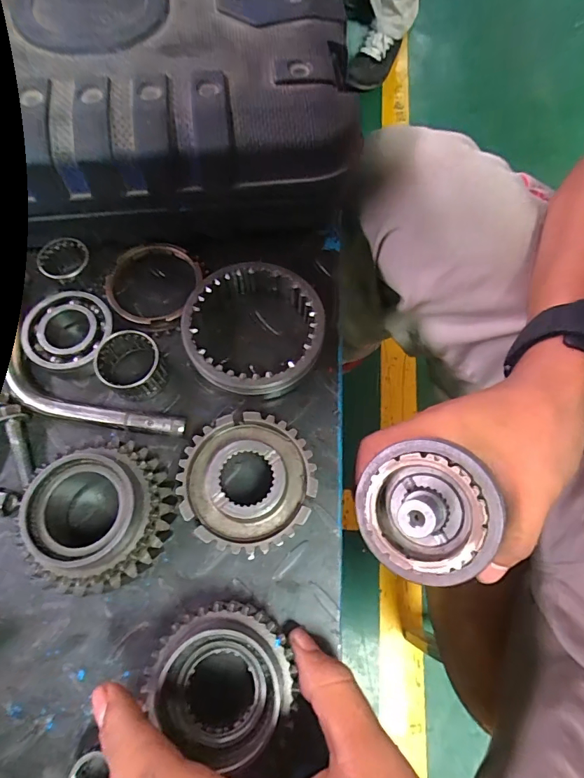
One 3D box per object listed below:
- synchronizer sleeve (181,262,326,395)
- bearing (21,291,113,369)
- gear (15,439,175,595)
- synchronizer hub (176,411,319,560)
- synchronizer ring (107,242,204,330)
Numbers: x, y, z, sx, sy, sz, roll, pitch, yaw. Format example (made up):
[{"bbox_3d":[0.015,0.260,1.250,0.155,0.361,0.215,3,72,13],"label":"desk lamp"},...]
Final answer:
[{"bbox_3d":[-0.022,-0.033,0.250,0.080,0.025,0.081,6,68,1],"label":"synchronizer sleeve"},{"bbox_3d":[-0.133,-0.033,0.251,0.044,0.016,0.049,21,69,7],"label":"bearing"},{"bbox_3d":[-0.094,0.060,0.209,0.065,0.033,0.067,1,69,-1],"label":"gear"},{"bbox_3d":[-0.023,0.048,0.220,0.067,0.025,0.068,1,69,-1],"label":"synchronizer hub"},{"bbox_3d":[-0.086,-0.065,0.266,0.057,0.013,0.058,1,69,-1],"label":"synchronizer ring"}]

